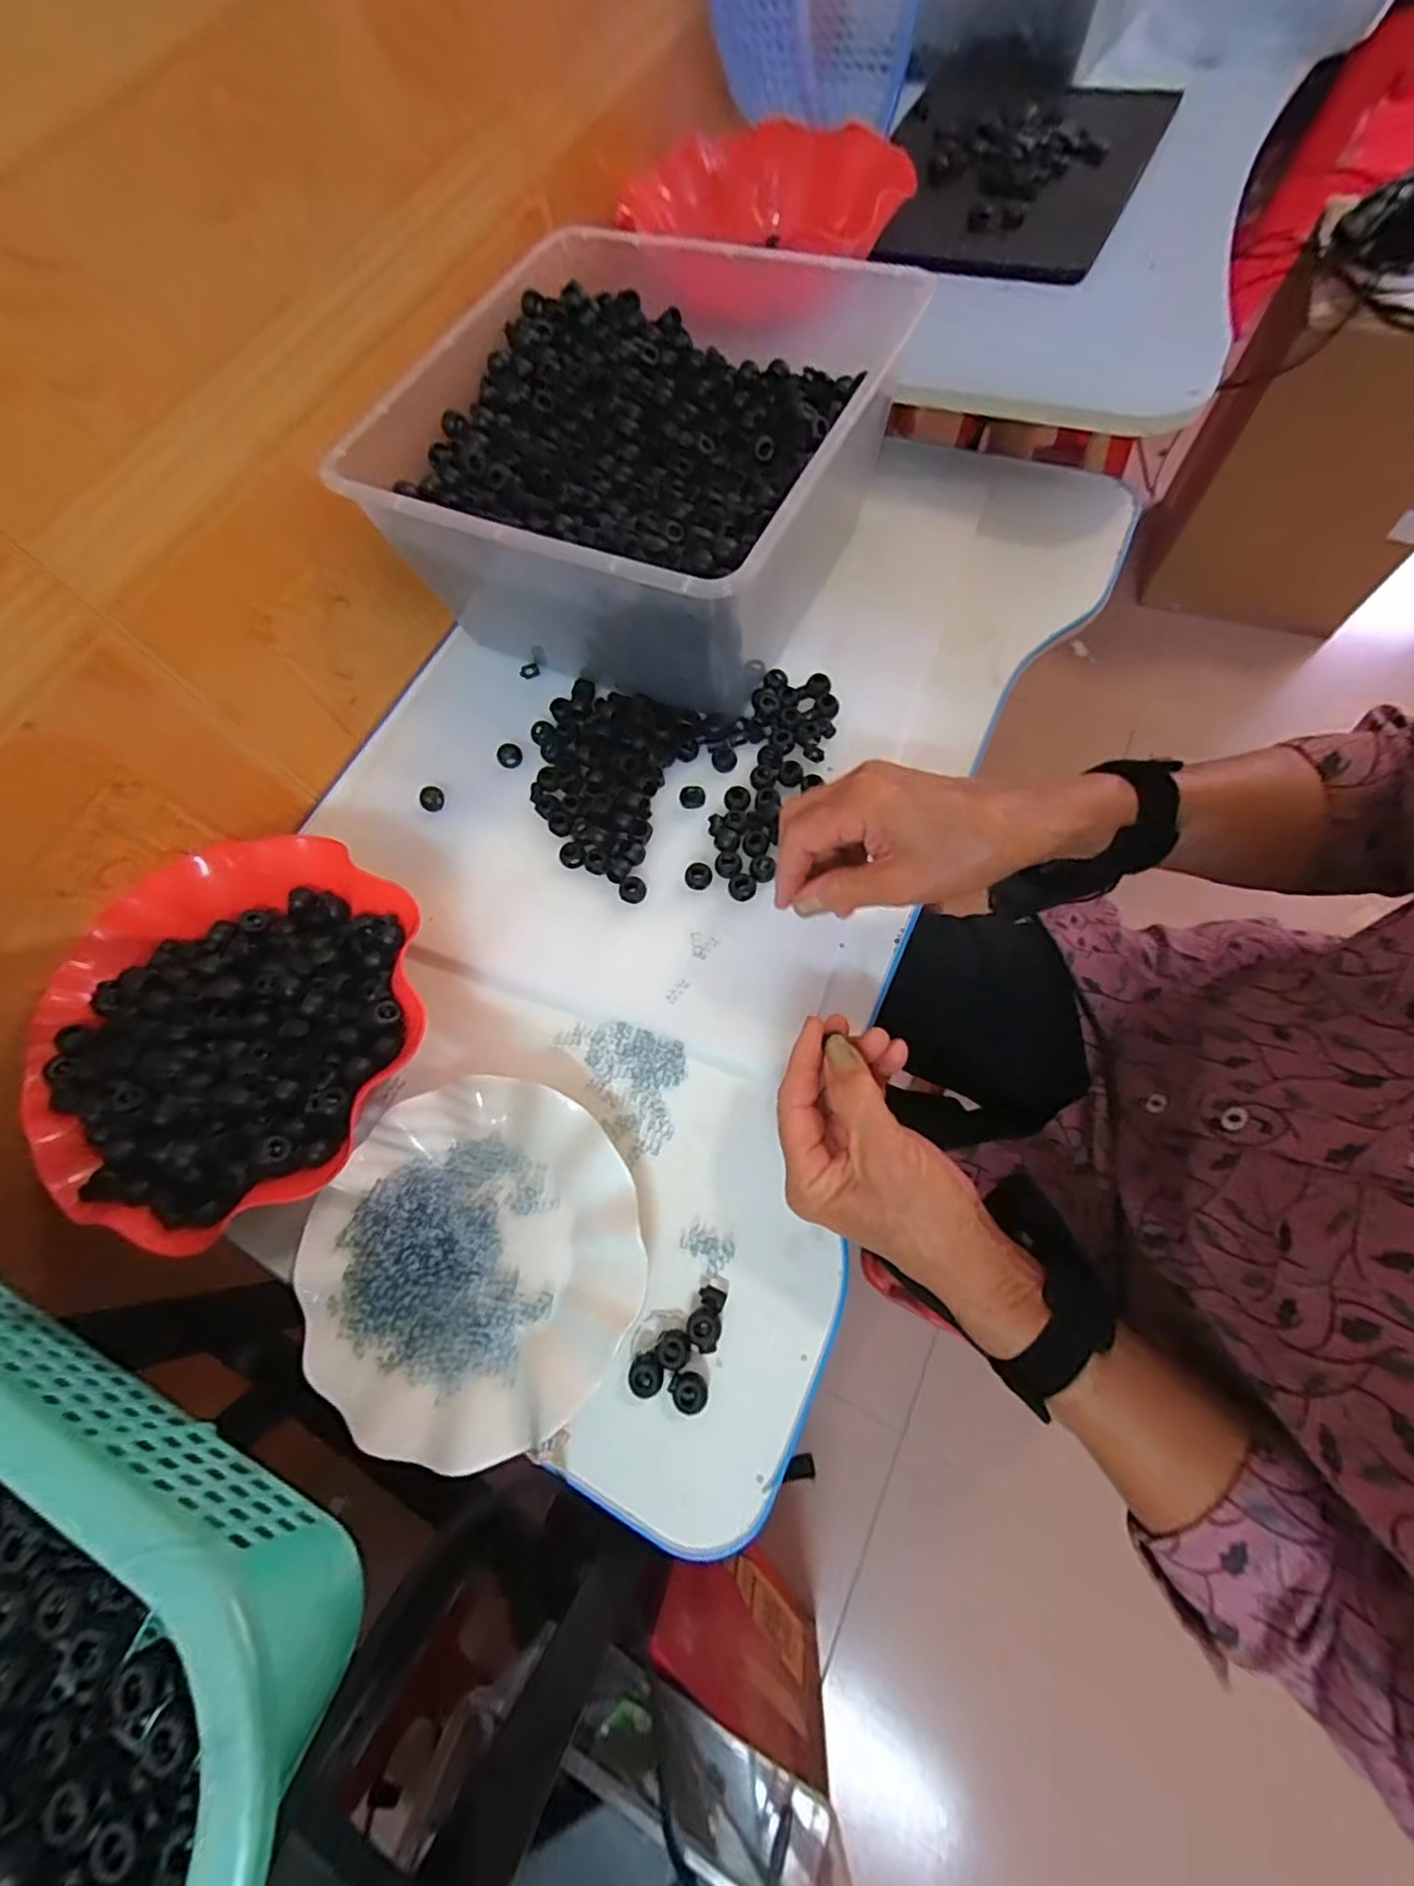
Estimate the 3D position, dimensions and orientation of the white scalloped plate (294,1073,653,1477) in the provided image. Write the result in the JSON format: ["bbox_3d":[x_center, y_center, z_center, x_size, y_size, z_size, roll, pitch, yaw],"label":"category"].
[{"bbox_3d":[-0.127,0.168,0.350,0.176,0.028,0.178,-2,68,5],"label":"white scalloped plate"}]

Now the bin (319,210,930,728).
[{"bbox_3d":[-0.036,-0.359,0.461,0.299,0.132,0.348,24,73,12],"label":"bin"}]

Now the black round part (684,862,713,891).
[{"bbox_3d":[-0.006,-0.044,0.421,0.018,0.007,0.016,-1,68,6],"label":"black round part"}]

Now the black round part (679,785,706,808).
[{"bbox_3d":[-0.010,-0.100,0.442,0.017,0.012,0.014,-5,68,4],"label":"black round part"}]

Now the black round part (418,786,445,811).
[{"bbox_3d":[-0.199,-0.105,0.465,0.017,0.009,0.017,-2,68,5],"label":"black round part"}]

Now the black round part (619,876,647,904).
[{"bbox_3d":[-0.049,-0.035,0.422,0.017,0.005,0.016,-2,68,5],"label":"black round part"}]

